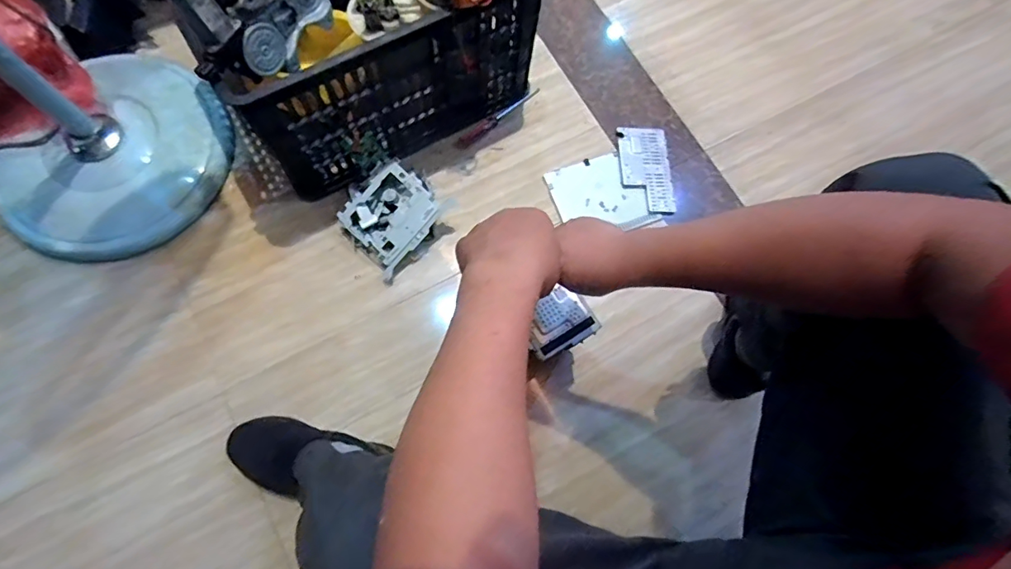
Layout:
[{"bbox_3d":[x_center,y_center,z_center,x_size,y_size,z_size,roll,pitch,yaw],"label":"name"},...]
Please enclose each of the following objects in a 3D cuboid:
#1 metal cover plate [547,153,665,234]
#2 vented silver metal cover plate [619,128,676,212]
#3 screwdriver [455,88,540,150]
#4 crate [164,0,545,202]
[{"bbox_3d":[0.177,-0.168,0.928,0.172,0.016,0.150,-18,74,-7],"label":"metal cover plate"},{"bbox_3d":[0.268,-0.222,0.950,0.098,0.013,0.182,-2,73,-3],"label":"vented silver metal cover plate"},{"bbox_3d":[-0.015,-0.322,0.956,0.201,0.023,0.021,-42,78,-13],"label":"screwdriver"},{"bbox_3d":[-0.230,-0.446,0.825,0.497,0.338,0.393,-31,78,-11],"label":"crate"}]

